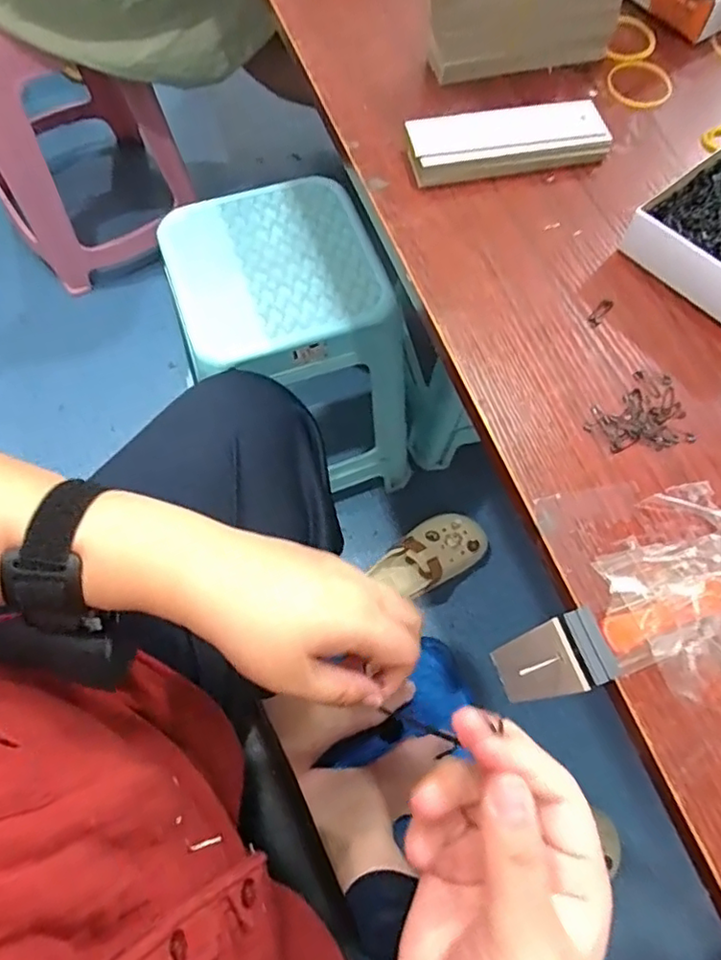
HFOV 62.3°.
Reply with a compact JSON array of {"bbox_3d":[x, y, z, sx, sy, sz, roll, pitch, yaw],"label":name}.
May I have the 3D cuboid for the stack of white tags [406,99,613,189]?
[{"bbox_3d":[0.093,-0.214,0.378,0.127,0.022,0.037,-13,68,-7],"label":"stack of white tags"}]

